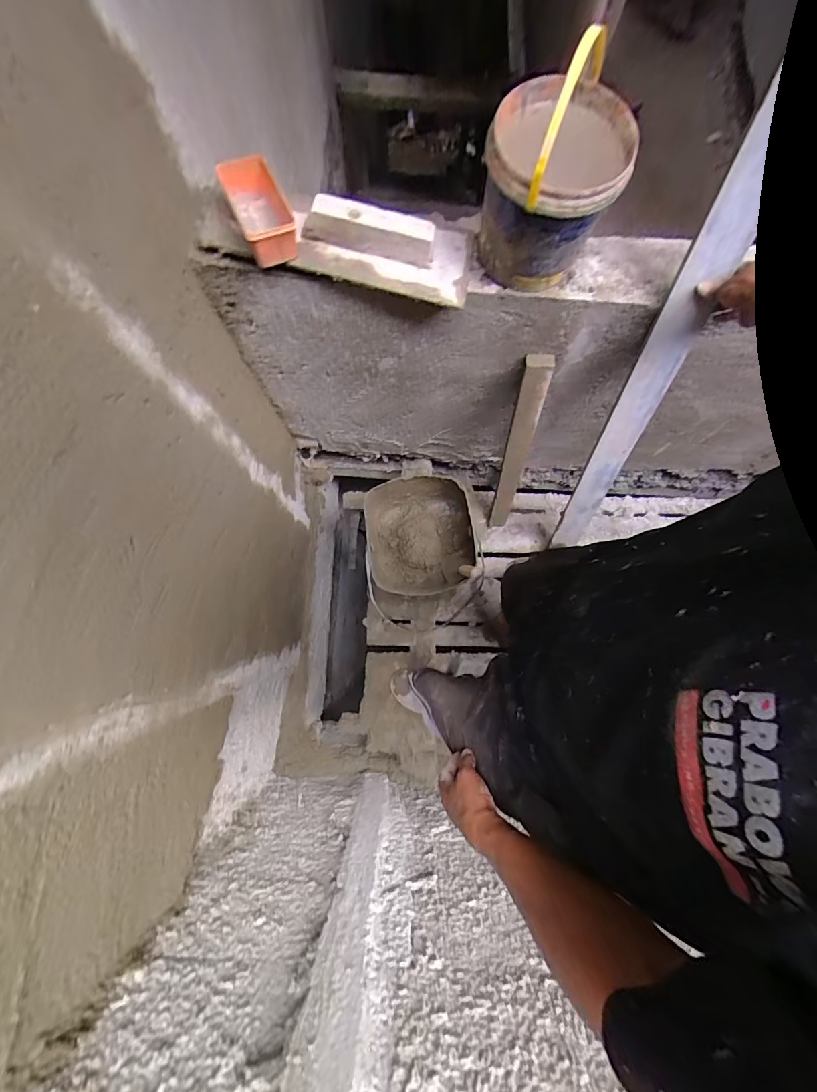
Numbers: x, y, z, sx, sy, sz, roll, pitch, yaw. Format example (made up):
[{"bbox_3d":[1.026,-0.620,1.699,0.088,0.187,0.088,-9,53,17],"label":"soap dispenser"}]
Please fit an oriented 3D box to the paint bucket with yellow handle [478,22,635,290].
[{"bbox_3d":[0.221,-0.578,0.660,0.201,0.260,0.230,13,79,2],"label":"paint bucket with yellow handle"}]

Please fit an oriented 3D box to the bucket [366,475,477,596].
[{"bbox_3d":[0.034,-0.021,1.325,0.306,0.188,0.333,-8,79,-2],"label":"bucket"}]

